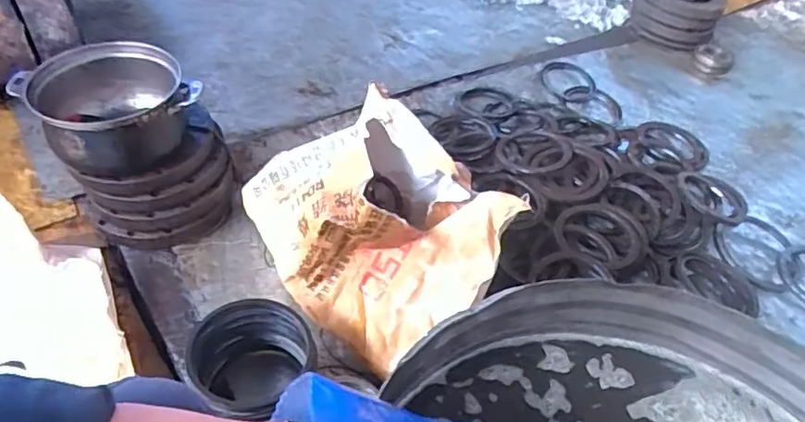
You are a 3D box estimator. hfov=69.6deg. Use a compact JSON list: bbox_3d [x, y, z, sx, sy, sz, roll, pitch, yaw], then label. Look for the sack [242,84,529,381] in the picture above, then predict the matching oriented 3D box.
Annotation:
[{"bbox_3d":[-0.055,0.005,0.922,0.293,0.204,0.408,-28,56,-30],"label":"sack"}]

